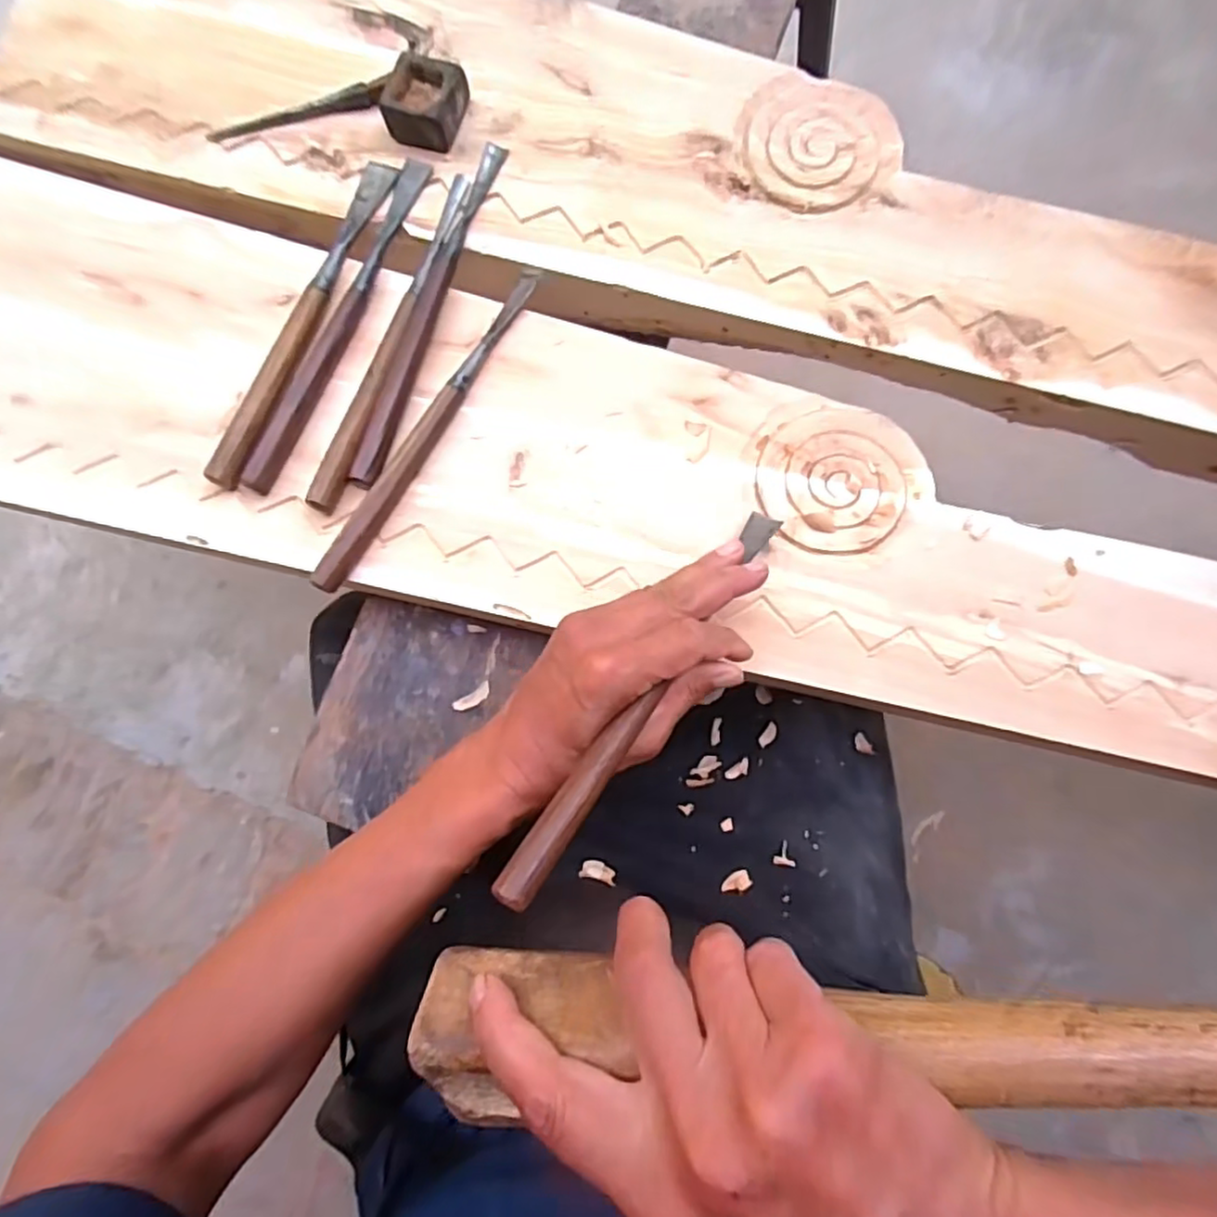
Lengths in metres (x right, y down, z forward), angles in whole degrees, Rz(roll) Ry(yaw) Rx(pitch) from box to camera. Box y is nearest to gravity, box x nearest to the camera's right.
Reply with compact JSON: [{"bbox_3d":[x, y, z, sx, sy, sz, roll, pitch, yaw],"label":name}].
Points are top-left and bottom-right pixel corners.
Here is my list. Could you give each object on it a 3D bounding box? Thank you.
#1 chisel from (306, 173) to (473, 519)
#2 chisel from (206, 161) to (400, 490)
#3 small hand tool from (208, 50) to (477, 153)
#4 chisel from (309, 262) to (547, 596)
[{"bbox_3d":[-0.141,-0.181,0.441,0.017,0.015,0.252,18,82,6],"label":"chisel"},{"bbox_3d":[-0.201,-0.194,0.445,0.023,0.016,0.248,20,82,6],"label":"chisel"},{"bbox_3d":[-0.191,-0.352,0.465,0.180,0.032,0.048,2,80,3],"label":"small hand tool"},{"bbox_3d":[-0.115,-0.122,0.431,0.016,0.016,0.251,29,83,7],"label":"chisel"}]

